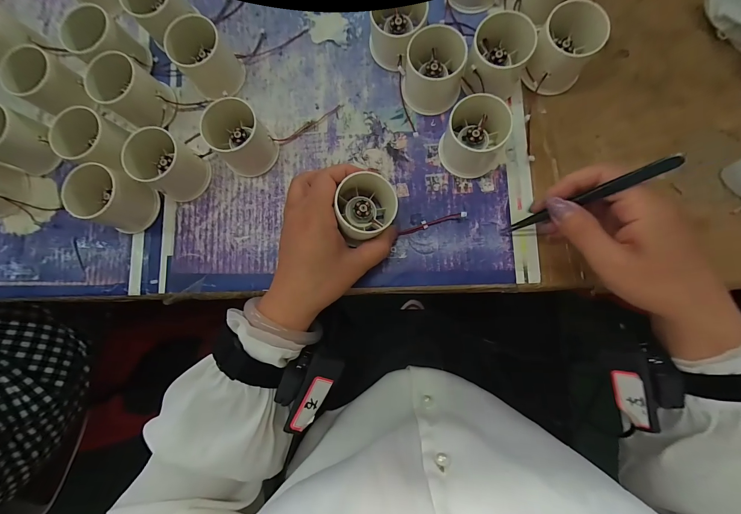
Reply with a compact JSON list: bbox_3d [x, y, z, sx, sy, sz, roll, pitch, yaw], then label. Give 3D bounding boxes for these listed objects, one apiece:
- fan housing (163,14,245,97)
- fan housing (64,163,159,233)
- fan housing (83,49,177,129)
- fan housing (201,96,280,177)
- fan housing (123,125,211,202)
[{"bbox_3d":[-0.159,-0.193,0.307,0.049,0.050,0.060,-37,82,-1],"label":"fan housing"},{"bbox_3d":[-0.243,-0.053,0.301,0.053,0.050,0.049,18,85,6],"label":"fan housing"},{"bbox_3d":[-0.232,-0.158,0.310,0.054,0.047,0.053,17,85,6],"label":"fan housing"},{"bbox_3d":[-0.124,-0.113,0.301,0.060,0.049,0.050,42,88,7],"label":"fan housing"},{"bbox_3d":[-0.194,-0.088,0.303,0.062,0.047,0.053,28,86,7],"label":"fan housing"}]

